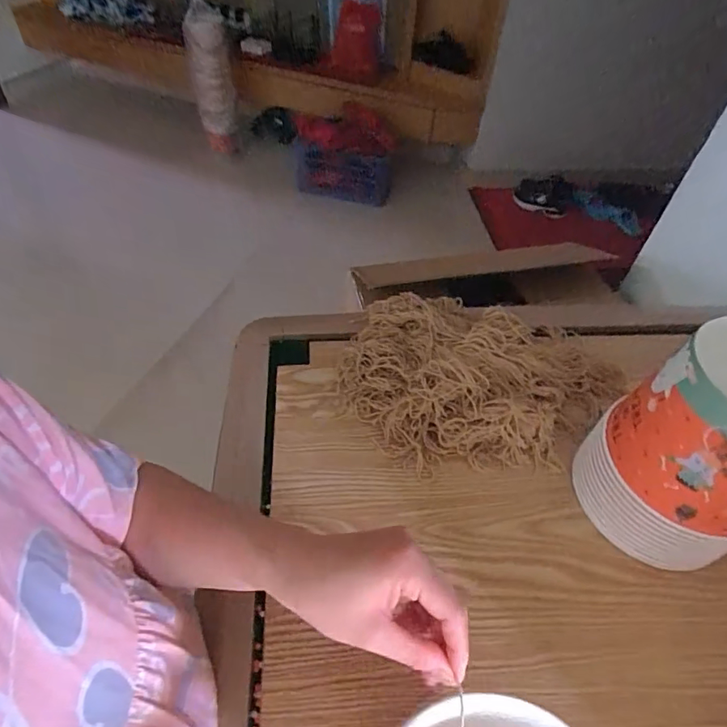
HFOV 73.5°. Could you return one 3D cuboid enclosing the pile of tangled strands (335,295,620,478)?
[{"bbox_3d":[0.146,-0.001,0.608,0.353,0.068,0.256,-1,50,-3],"label":"pile of tangled strands"}]

